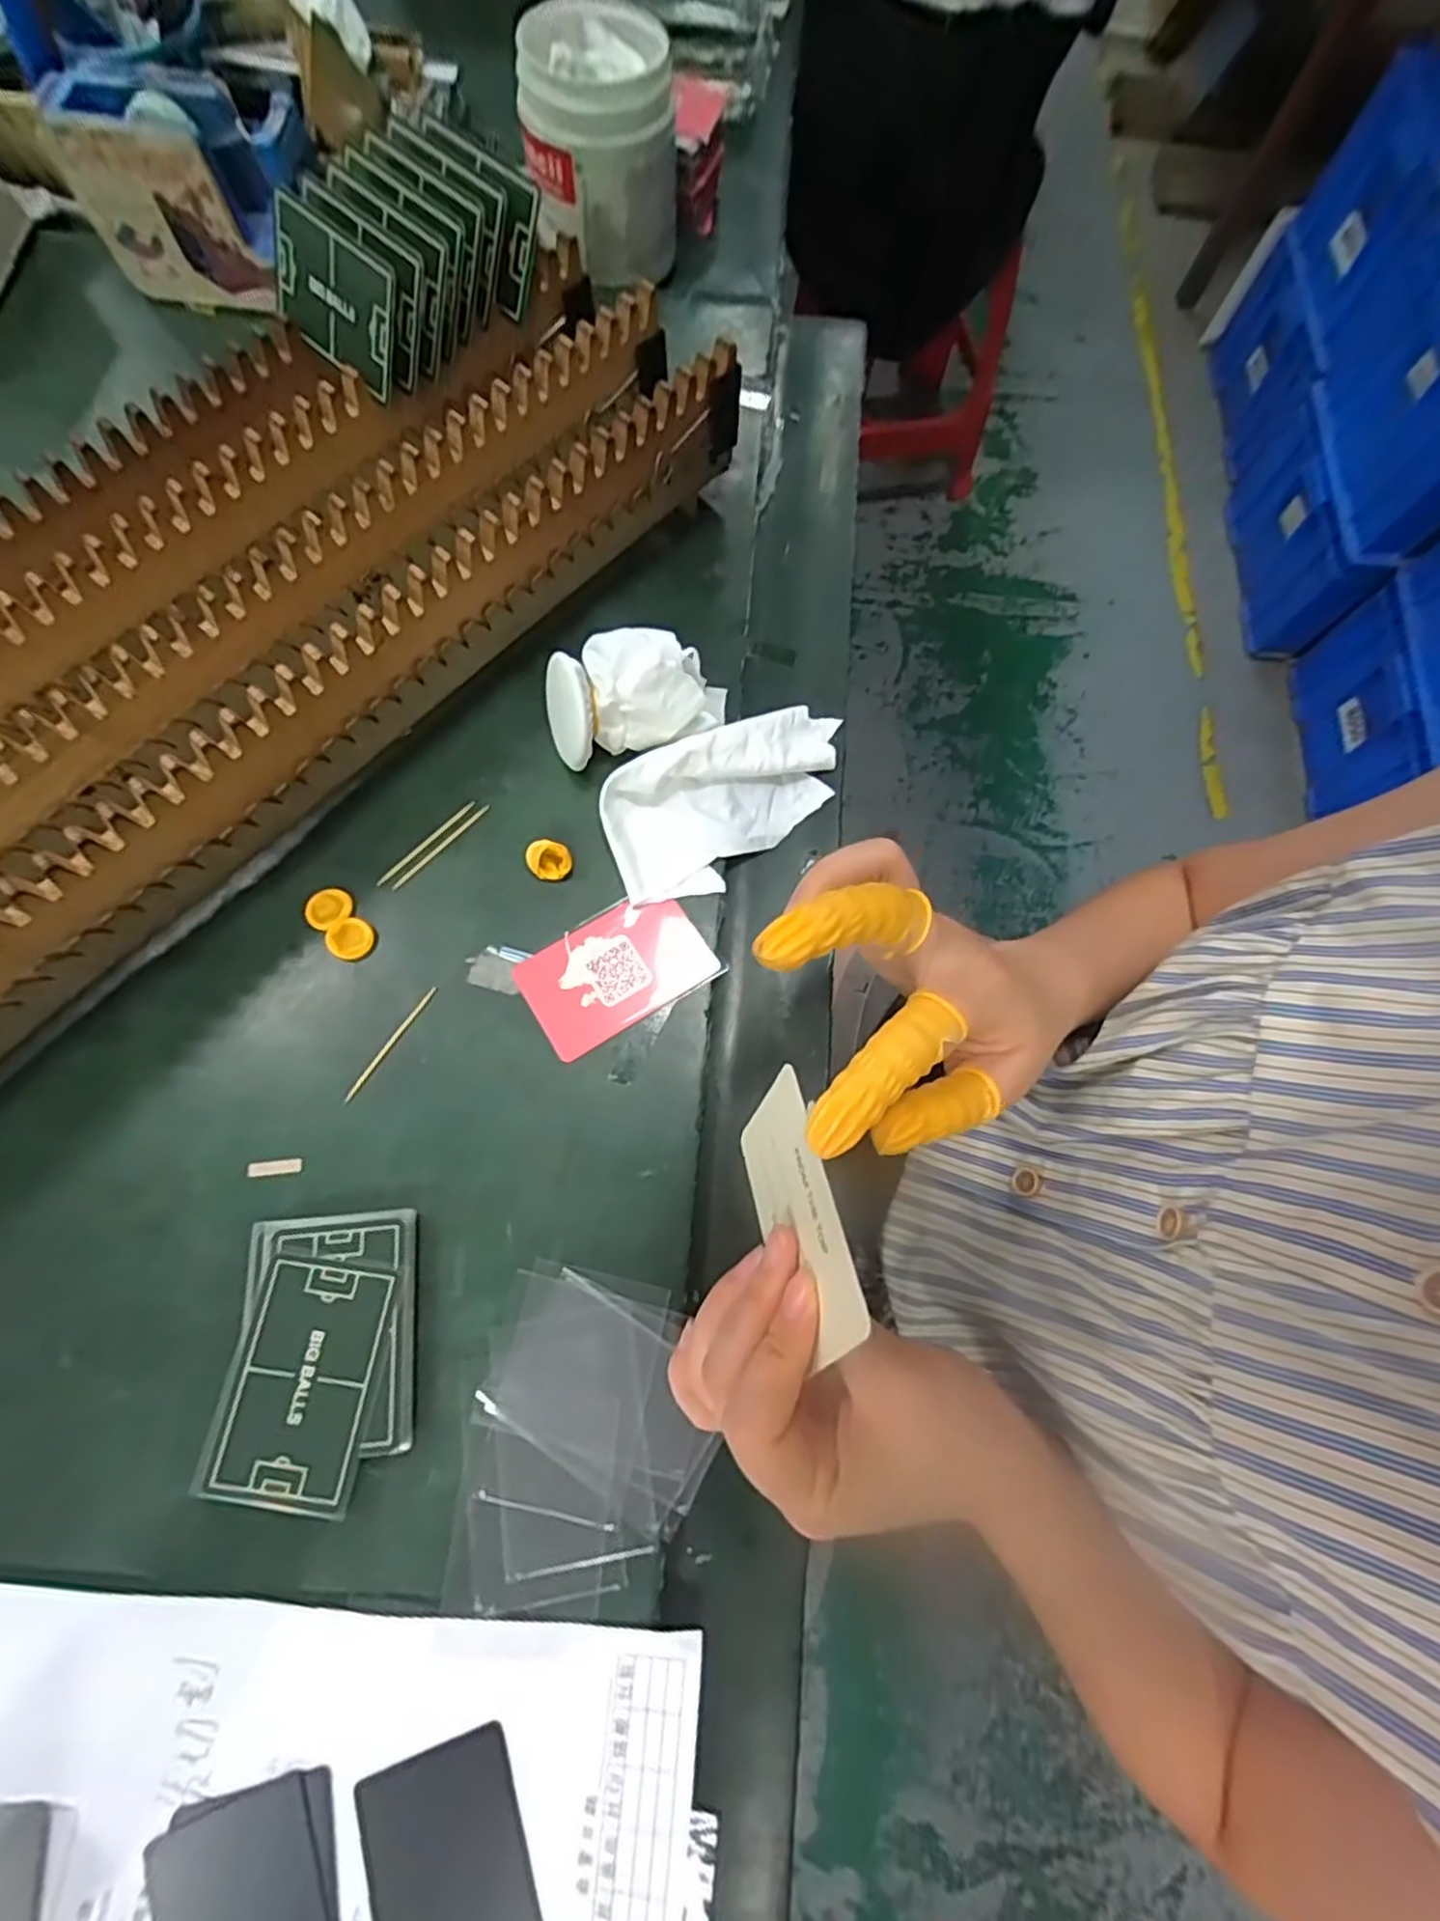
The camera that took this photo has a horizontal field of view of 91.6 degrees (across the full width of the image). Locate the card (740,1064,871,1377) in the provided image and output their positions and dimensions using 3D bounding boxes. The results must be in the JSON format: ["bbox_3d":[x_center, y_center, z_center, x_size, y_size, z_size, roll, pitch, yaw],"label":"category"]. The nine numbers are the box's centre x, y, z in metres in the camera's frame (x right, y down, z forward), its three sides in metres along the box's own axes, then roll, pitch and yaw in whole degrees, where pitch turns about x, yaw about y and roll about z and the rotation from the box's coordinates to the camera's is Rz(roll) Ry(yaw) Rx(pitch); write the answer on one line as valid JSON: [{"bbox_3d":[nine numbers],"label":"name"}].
[{"bbox_3d":[0.024,0.082,0.227,0.004,0.049,0.083,4,45,-21],"label":"card"}]

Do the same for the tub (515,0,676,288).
[{"bbox_3d":[-0.077,-0.528,0.457,0.092,0.100,0.084,1,73,-2],"label":"tub"}]

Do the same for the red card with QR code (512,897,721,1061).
[{"bbox_3d":[-0.050,0.003,0.336,0.086,0.004,0.054,-31,77,-10],"label":"red card with QR code"}]

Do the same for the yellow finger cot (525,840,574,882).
[{"bbox_3d":[-0.084,-0.049,0.343,0.020,0.014,0.017,-28,76,-10],"label":"yellow finger cot"}]

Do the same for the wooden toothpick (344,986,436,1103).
[{"bbox_3d":[-0.152,0.038,0.323,0.004,0.004,0.062,32,75,8],"label":"wooden toothpick"}]

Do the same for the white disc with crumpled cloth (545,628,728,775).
[{"bbox_3d":[-0.043,-0.138,0.356,0.092,0.043,0.052,-19,75,-7],"label":"white disc with crumpled cloth"}]

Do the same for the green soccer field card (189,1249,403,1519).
[{"bbox_3d":[-0.163,0.162,0.273,0.057,0.005,0.085,8,72,0],"label":"green soccer field card"}]

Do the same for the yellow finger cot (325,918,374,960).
[{"bbox_3d":[-0.176,-0.010,0.333,0.020,0.004,0.020,1,73,-2],"label":"yellow finger cot"}]

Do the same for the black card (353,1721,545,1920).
[{"bbox_3d":[-0.092,0.322,0.241,0.054,0.004,0.083,-19,75,-7],"label":"black card"}]

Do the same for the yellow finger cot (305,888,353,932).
[{"bbox_3d":[-0.189,-0.026,0.337,0.021,0.004,0.020,-43,79,-13],"label":"yellow finger cot"}]

